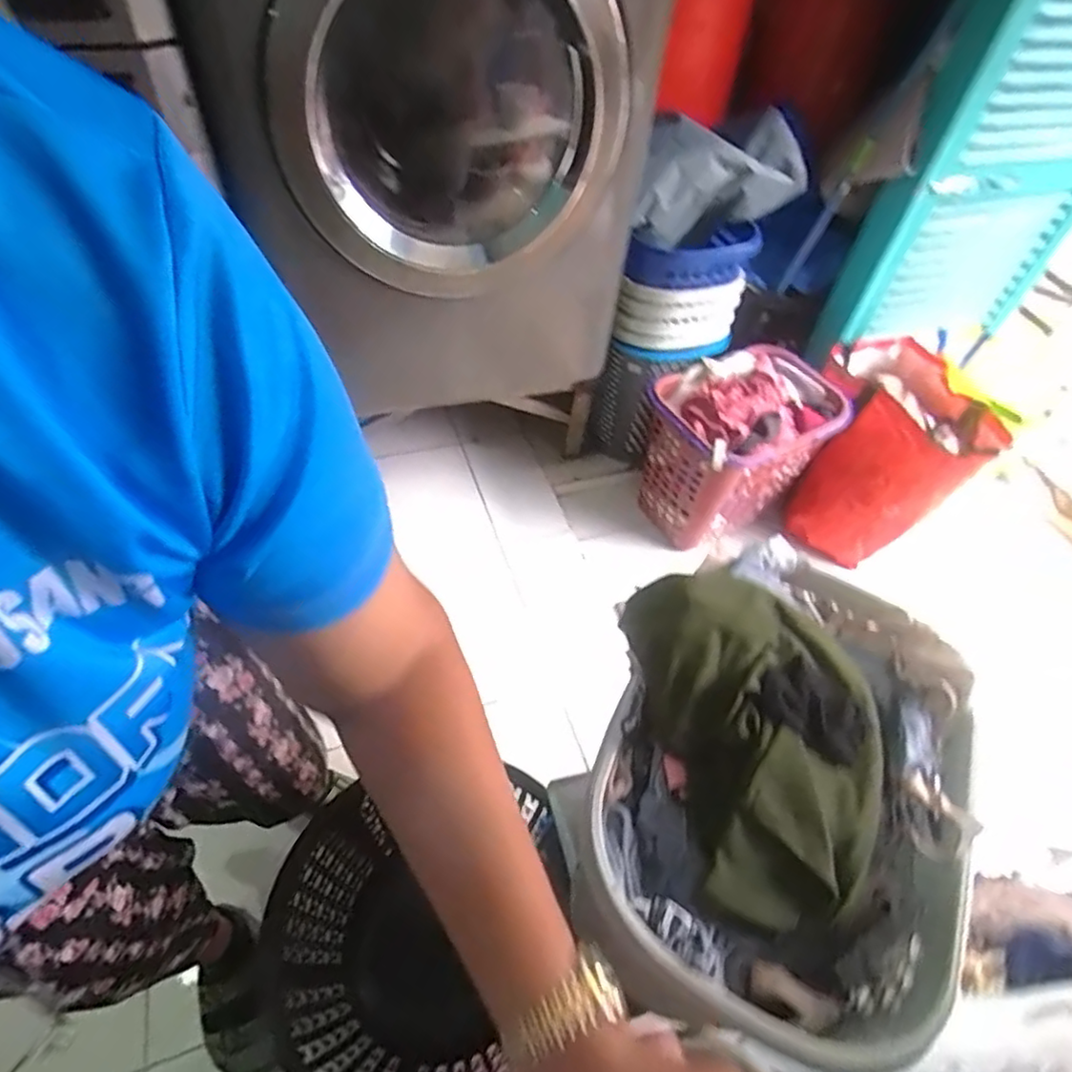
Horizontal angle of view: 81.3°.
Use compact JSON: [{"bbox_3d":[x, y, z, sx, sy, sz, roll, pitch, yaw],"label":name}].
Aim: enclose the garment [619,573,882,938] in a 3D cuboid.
[{"bbox_3d":[0.215,0.169,0.565,0.202,0.087,0.284,-10,53,-14],"label":"garment"}]

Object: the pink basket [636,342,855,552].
[{"bbox_3d":[0.489,-0.217,1.598,0.406,0.418,0.313,-24,58,-23],"label":"pink basket"}]

